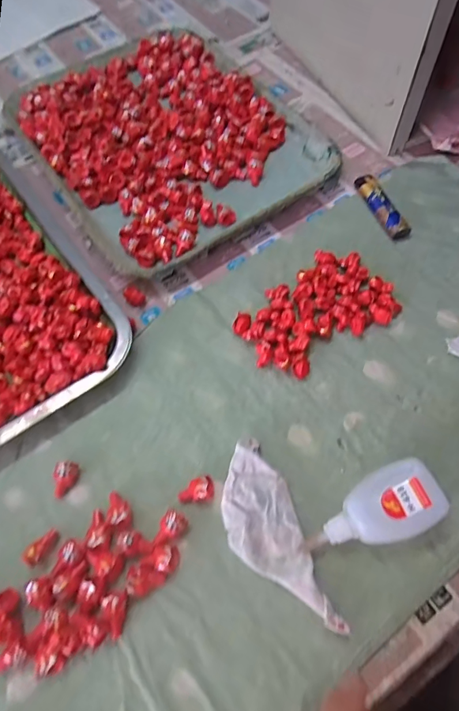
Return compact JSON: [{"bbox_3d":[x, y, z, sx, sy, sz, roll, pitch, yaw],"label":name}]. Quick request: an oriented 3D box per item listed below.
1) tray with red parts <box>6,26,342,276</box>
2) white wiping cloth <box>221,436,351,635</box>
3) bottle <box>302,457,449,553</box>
[{"bbox_3d":[-0.078,-0.249,0.474,0.252,0.031,0.346,-33,68,-12],"label":"tray with red parts"},{"bbox_3d":[0.027,0.123,0.297,0.048,0.010,0.129,-24,66,-8],"label":"white wiping cloth"},{"bbox_3d":[0.095,0.107,0.290,0.093,0.027,0.042,-24,66,-8],"label":"bottle"}]

